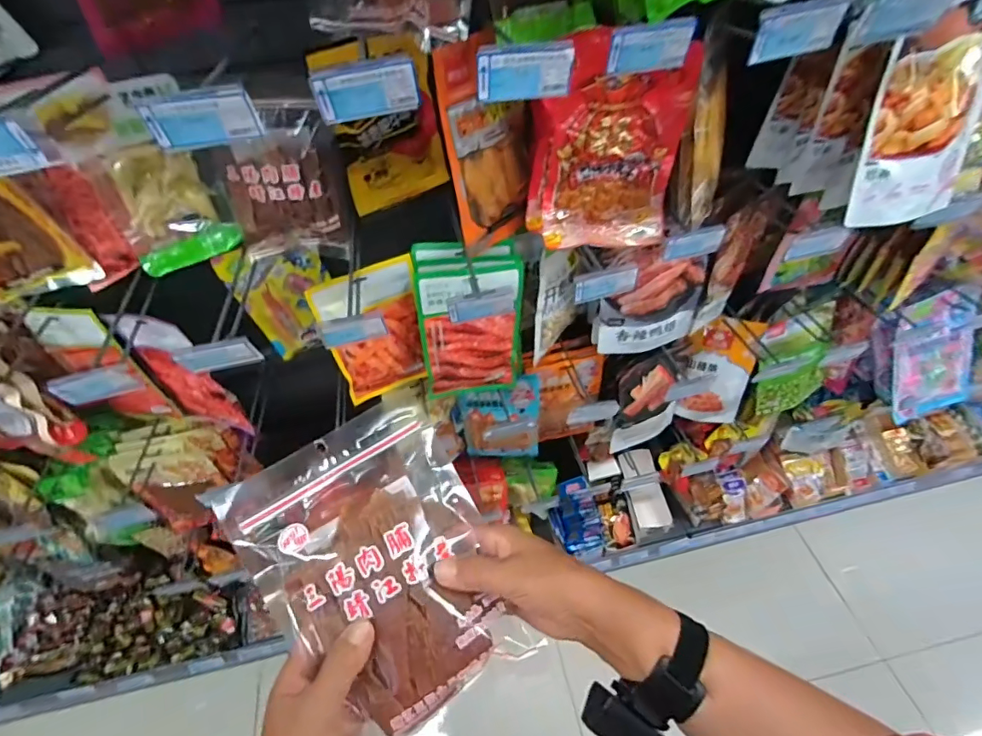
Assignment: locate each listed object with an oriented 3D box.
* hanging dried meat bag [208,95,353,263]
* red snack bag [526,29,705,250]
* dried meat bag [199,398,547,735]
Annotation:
[{"bbox_3d":[-0.274,-0.234,0.636,0.151,0.197,0.046,-17,49,-10],"label":"hanging dried meat bag"},{"bbox_3d":[0.150,-0.279,0.612,0.188,0.236,0.070,1,44,3],"label":"red snack bag"},{"bbox_3d":[-0.084,0.151,0.376,0.164,0.032,0.223,-30,72,-16],"label":"dried meat bag"}]

